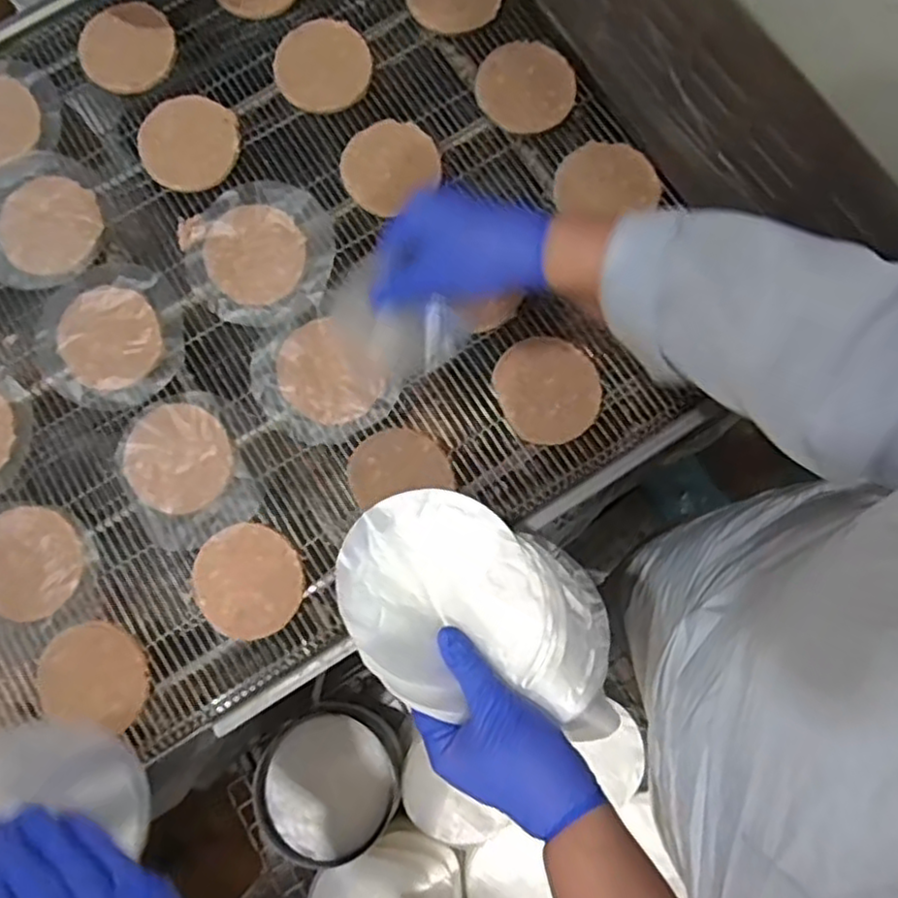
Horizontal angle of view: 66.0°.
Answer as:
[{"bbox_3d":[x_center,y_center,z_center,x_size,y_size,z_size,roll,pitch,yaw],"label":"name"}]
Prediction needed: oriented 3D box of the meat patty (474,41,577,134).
[{"bbox_3d":[0.067,-0.311,0.595,0.082,0.013,0.078,0,79,1],"label":"meat patty"}]

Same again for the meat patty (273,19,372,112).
[{"bbox_3d":[-0.111,-0.335,0.605,0.083,0.012,0.080,0,79,1],"label":"meat patty"}]

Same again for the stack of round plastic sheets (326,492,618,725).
[{"bbox_3d":[0.015,0.100,0.425,0.173,0.034,0.119,28,81,7],"label":"stack of round plastic sheets"}]

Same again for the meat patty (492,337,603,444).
[{"bbox_3d":[0.078,-0.047,0.543,0.077,0.010,0.082,0,79,1],"label":"meat patty"}]

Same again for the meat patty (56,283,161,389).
[{"bbox_3d":[-0.278,-0.092,0.565,0.079,0.006,0.083,0,79,1],"label":"meat patty"}]

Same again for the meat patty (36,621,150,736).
[{"bbox_3d":[-0.261,0.165,0.509,0.078,0.013,0.066,13,80,4],"label":"meat patty"}]

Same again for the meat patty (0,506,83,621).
[{"bbox_3d":[-0.326,0.088,0.530,0.082,0.004,0.083,0,79,1],"label":"meat patty"}]

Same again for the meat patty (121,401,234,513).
[{"bbox_3d":[-0.213,0.007,0.543,0.082,0.006,0.079,0,79,1],"label":"meat patty"}]

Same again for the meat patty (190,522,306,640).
[{"bbox_3d":[-0.152,0.100,0.523,0.079,0.009,0.082,0,79,1],"label":"meat patty"}]

